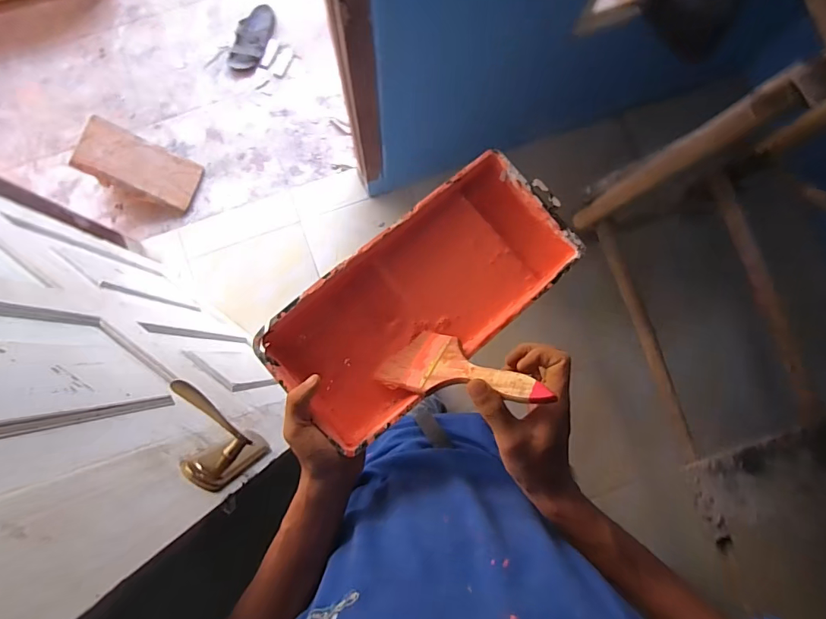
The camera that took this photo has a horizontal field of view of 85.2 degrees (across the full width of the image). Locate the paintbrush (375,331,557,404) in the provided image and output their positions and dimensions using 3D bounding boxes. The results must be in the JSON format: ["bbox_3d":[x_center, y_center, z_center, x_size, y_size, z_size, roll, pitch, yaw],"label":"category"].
[{"bbox_3d":[0.045,0.060,0.433,0.181,0.017,0.067,7,55,39],"label":"paintbrush"}]

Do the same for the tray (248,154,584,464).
[{"bbox_3d":[0.012,-0.015,0.478,0.326,0.044,0.157,-38,88,-6],"label":"tray"}]

